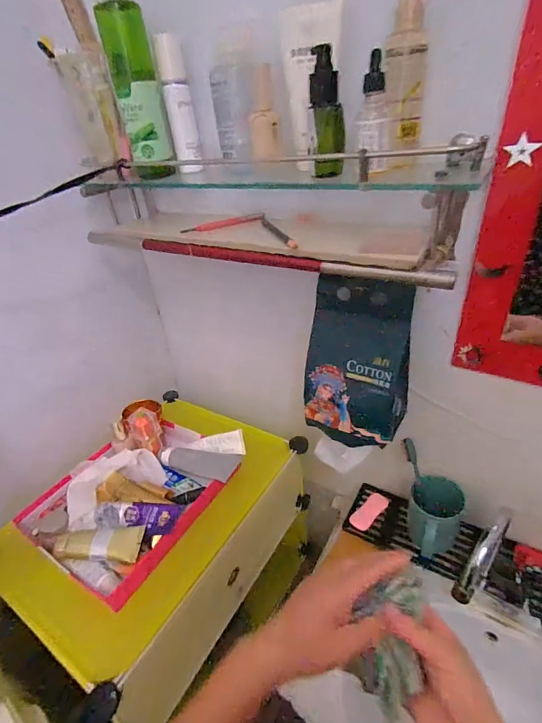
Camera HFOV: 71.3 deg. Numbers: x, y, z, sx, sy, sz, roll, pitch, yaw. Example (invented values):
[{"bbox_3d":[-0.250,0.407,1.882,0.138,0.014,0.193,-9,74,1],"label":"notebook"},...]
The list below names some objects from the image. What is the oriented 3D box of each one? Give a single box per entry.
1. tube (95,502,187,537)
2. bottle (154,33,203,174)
[{"bbox_3d":[-0.214,0.241,0.594,0.144,0.022,0.048,0,34,9],"label":"tube"},{"bbox_3d":[-0.126,-0.352,0.528,0.030,0.155,0.028,0,34,9],"label":"bottle"}]

